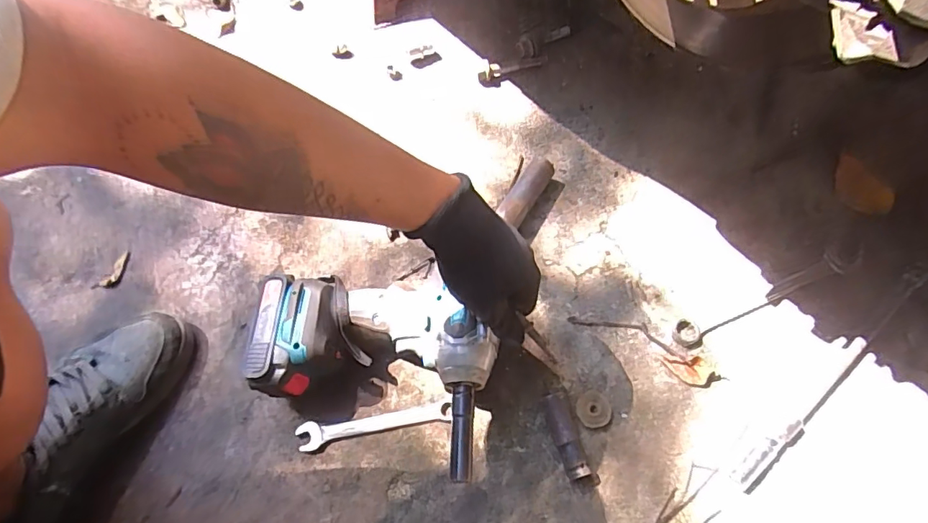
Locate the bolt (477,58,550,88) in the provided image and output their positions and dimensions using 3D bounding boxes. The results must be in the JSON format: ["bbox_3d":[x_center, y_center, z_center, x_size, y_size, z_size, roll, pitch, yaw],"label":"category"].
[{"bbox_3d":[0.070,-0.264,0.701,0.098,0.019,0.023,-15,65,-4],"label":"bolt"}]

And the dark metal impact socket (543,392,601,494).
[{"bbox_3d":[0.103,0.174,0.487,0.028,0.026,0.093,-18,78,-6],"label":"dark metal impact socket"}]

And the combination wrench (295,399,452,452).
[{"bbox_3d":[-0.090,0.165,0.511,0.153,0.006,0.024,-10,65,-2],"label":"combination wrench"}]

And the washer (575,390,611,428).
[{"bbox_3d":[0.131,0.149,0.510,0.034,0.009,0.036,-1,65,2],"label":"washer"}]

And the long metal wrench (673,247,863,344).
[{"bbox_3d":[0.330,0.035,0.552,0.228,0.010,0.027,-23,66,-8],"label":"long metal wrench"}]

